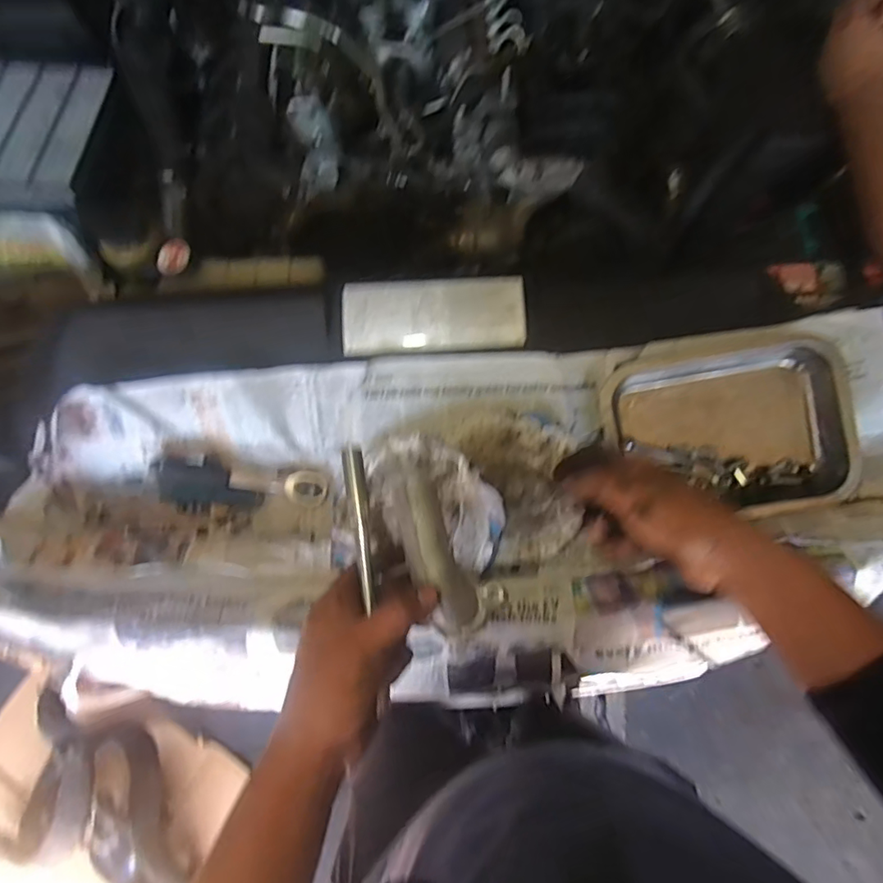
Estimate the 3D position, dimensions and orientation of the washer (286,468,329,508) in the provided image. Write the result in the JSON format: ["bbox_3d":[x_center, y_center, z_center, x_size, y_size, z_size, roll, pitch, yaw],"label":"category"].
[{"bbox_3d":[-0.160,0.056,0.630,0.044,0.026,0.042,-17,75,-3],"label":"washer"}]

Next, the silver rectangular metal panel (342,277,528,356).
[{"bbox_3d":[-0.009,-0.148,0.618,0.210,0.029,0.082,-3,75,1],"label":"silver rectangular metal panel"}]

